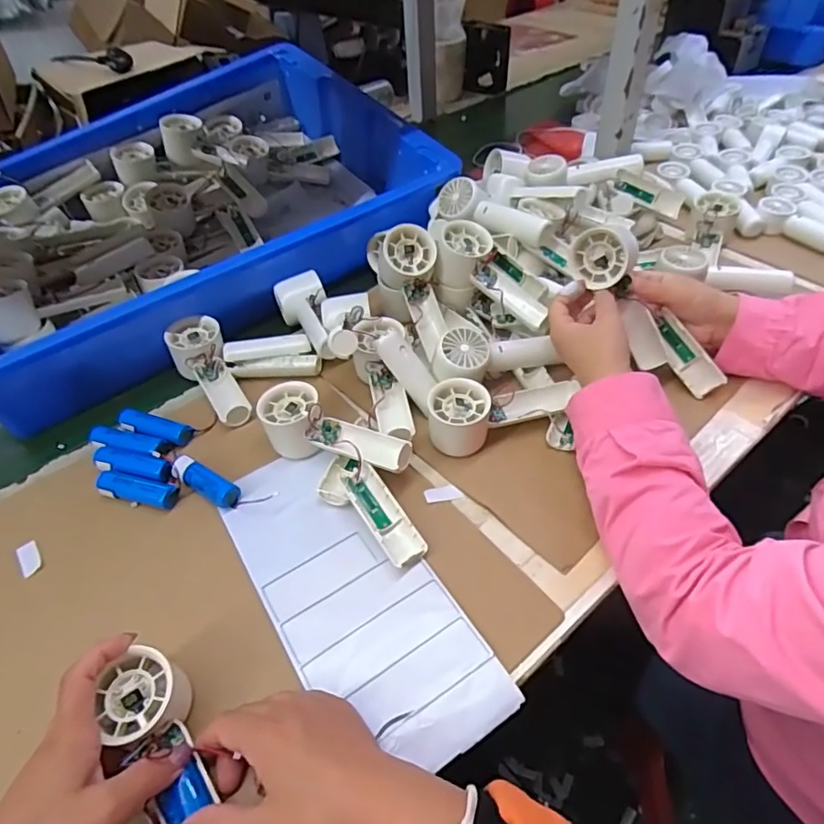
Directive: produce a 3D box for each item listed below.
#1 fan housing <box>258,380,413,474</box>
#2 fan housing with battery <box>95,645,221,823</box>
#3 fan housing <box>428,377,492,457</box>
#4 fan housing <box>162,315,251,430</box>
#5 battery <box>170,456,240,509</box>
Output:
[{"bbox_3d":[-0.072,0.020,0.520,0.153,0.046,0.057,15,50,16],"label":"fan housing"},{"bbox_3d":[-0.155,0.226,0.355,0.048,0.043,0.146,-27,70,-20],"label":"fan housing with battery"},{"bbox_3d":[0.045,0.007,0.526,0.055,0.053,0.054,3,48,6],"label":"fan housing"},{"bbox_3d":[-0.217,-0.043,0.594,0.059,0.045,0.146,-25,51,-18],"label":"fan housing"},{"bbox_3d":[-0.190,0.063,0.511,0.067,0.022,0.023,22,53,22],"label":"battery"}]

